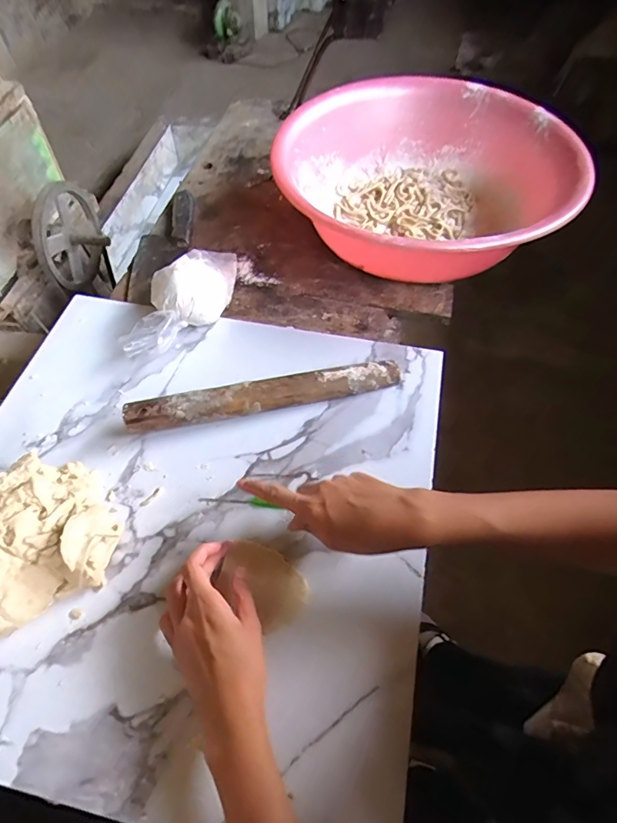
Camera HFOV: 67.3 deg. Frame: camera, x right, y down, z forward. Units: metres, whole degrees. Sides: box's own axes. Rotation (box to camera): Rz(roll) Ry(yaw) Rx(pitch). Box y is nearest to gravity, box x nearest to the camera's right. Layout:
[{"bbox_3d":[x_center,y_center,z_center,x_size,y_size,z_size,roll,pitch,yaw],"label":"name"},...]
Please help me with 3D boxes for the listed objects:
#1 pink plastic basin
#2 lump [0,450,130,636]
[{"bbox_3d":[0.163,-0.318,0.670,0.378,0.127,0.399,0,57,1],"label":"pink plastic basin"},{"bbox_3d":[-0.253,0.119,0.419,0.150,0.064,0.132,-38,64,-21],"label":"lump"}]

